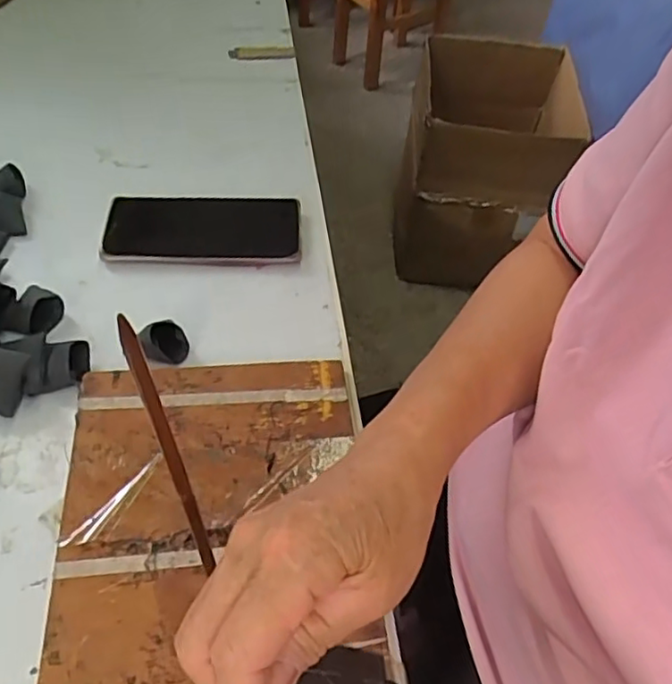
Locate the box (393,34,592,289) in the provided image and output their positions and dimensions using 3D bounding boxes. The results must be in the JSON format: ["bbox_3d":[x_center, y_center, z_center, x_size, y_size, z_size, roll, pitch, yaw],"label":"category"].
[{"bbox_3d":[0.363,-0.419,1.524,0.386,0.412,0.437,9,52,3],"label":"box"}]

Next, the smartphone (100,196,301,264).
[{"bbox_3d":[-0.112,-0.096,0.534,0.160,0.012,0.075,-1,52,-5],"label":"smartphone"}]

